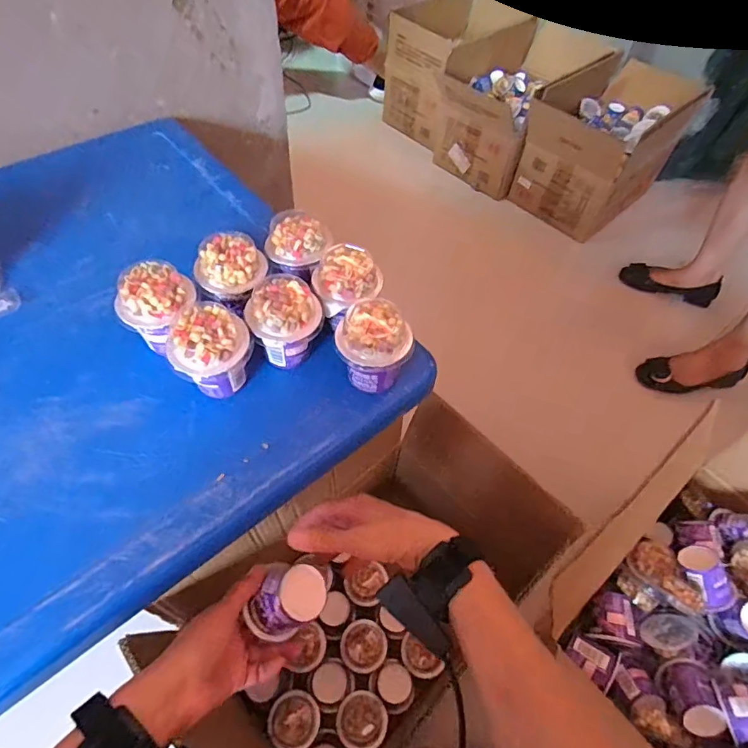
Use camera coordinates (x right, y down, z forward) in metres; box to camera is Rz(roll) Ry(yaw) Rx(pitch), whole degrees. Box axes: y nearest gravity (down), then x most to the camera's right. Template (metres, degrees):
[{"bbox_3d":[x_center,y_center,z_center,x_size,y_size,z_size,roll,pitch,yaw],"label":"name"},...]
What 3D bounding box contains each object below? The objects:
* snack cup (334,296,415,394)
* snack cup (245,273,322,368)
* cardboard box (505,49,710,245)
[{"bbox_3d":[0.001,-0.025,0.442,0.067,0.068,0.059,12,56,5],"label":"snack cup"},{"bbox_3d":[-0.083,-0.047,0.451,0.063,0.069,0.058,1,56,-2],"label":"snack cup"},{"bbox_3d":[0.643,-0.653,1.365,0.448,0.275,0.324,-36,65,-24],"label":"cardboard box"}]

